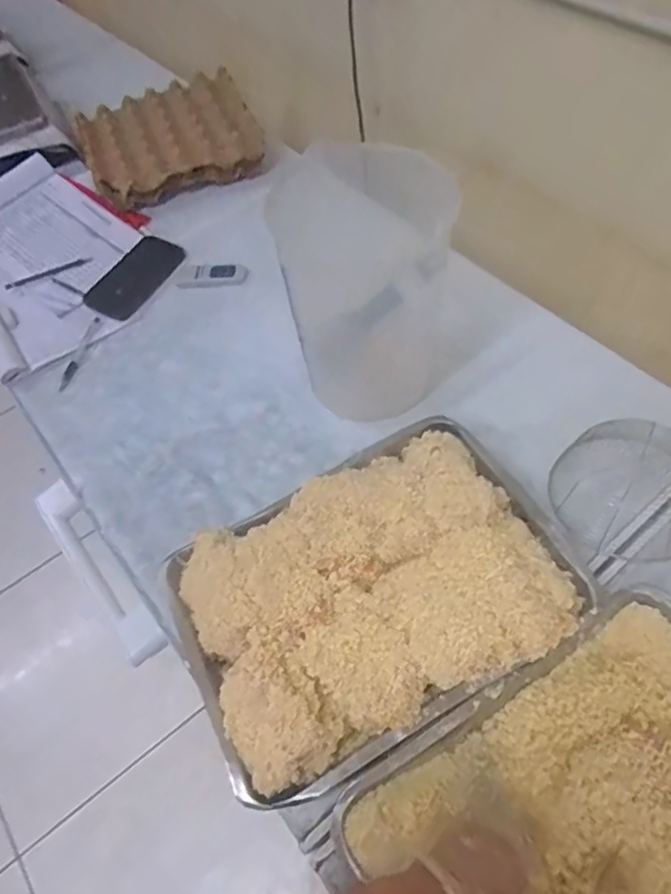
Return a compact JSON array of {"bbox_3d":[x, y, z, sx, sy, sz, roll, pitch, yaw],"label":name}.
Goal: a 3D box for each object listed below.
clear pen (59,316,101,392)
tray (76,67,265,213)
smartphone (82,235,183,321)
[{"bbox_3d":[-0.377,-0.140,0.875,0.016,0.010,0.133,11,59,12],"label":"clear pen"},{"bbox_3d":[-0.315,-0.593,1.118,0.316,0.074,0.323,-23,58,-9],"label":"tray"},{"bbox_3d":[-0.324,-0.275,0.956,0.103,0.015,0.171,19,61,16],"label":"smartphone"}]

